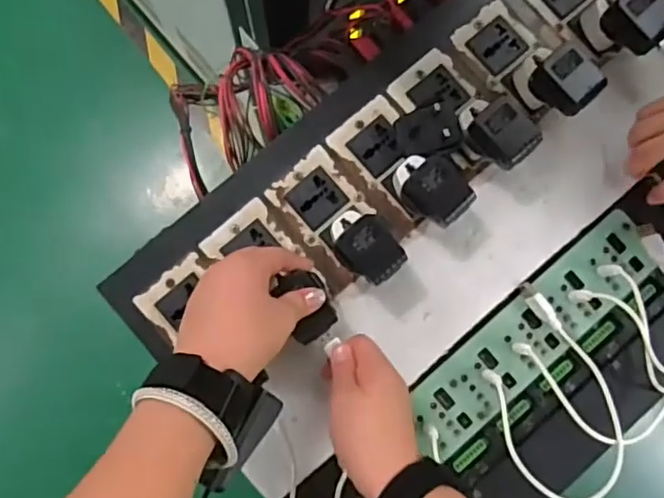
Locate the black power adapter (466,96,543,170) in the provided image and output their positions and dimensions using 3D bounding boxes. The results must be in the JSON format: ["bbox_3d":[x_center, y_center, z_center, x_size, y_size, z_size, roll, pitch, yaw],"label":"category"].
[{"bbox_3d":[0.135,-0.090,0.480,0.048,0.030,0.036,44,83,6],"label":"black power adapter"}]

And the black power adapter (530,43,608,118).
[{"bbox_3d":[0.188,-0.136,0.489,0.051,0.032,0.039,44,83,6],"label":"black power adapter"}]

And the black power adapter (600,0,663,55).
[{"bbox_3d":[0.253,-0.188,0.503,0.040,0.029,0.048,-42,84,-7],"label":"black power adapter"}]

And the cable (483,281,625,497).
[{"bbox_3d":[0.174,0.108,0.482,0.093,0.065,0.161,0,81,-1],"label":"cable"}]

